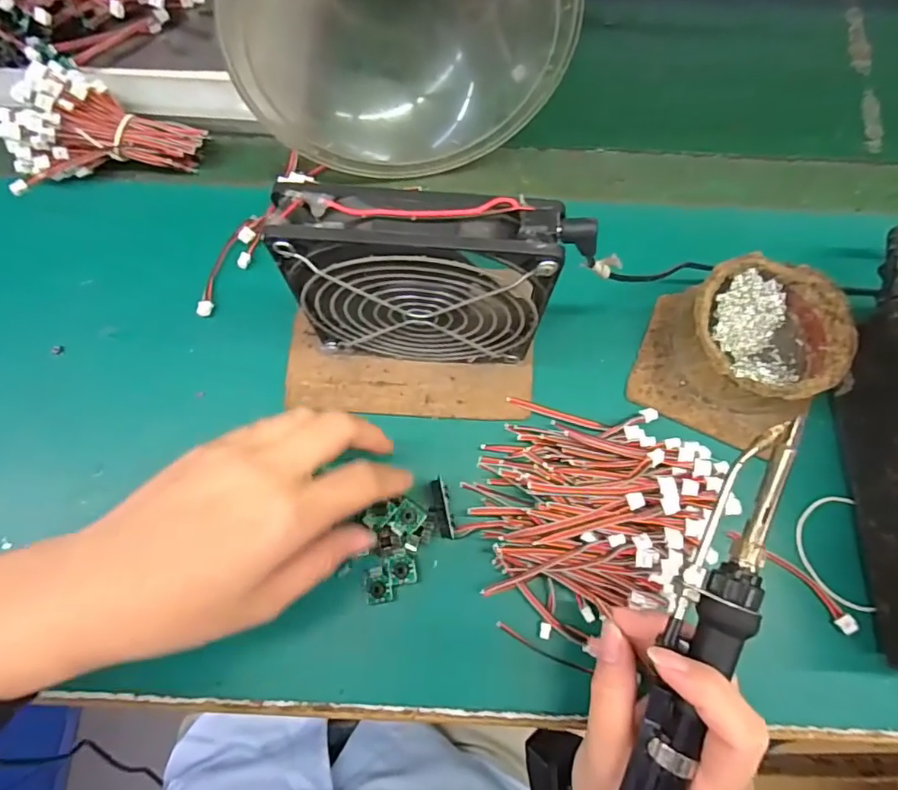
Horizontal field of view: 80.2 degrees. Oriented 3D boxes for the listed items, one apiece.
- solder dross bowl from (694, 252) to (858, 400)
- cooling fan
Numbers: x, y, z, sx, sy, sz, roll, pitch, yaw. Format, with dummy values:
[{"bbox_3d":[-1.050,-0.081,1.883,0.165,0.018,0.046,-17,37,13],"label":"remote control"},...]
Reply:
[{"bbox_3d":[0.177,-0.034,0.306,0.080,0.042,0.081,0,75,-1],"label":"solder dross bowl"},{"bbox_3d":[-0.010,-0.050,0.262,0.121,0.132,0.030,5,75,1],"label":"cooling fan"}]

